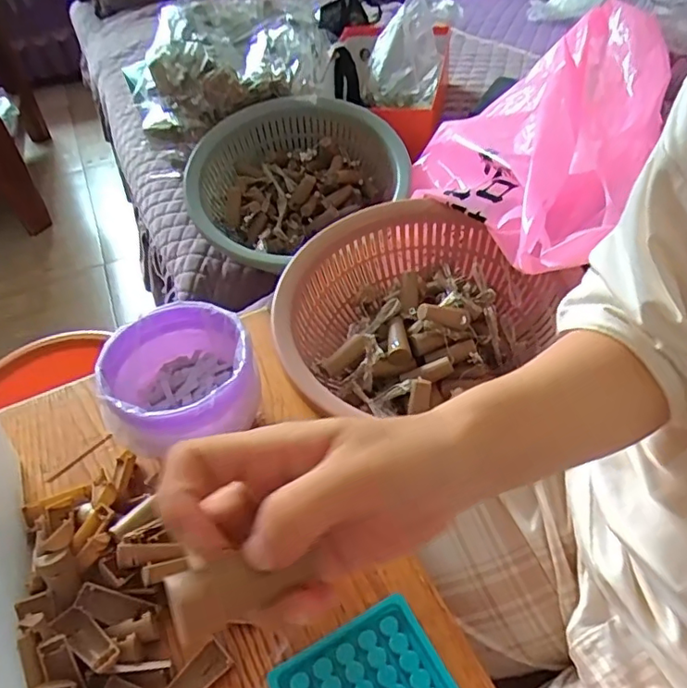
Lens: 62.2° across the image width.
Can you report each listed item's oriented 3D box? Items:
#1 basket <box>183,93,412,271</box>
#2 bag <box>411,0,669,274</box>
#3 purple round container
[{"bbox_3d":[-0.059,-0.216,0.785,0.292,0.110,0.271,-18,65,-7],"label":"basket"},{"bbox_3d":[0.195,-0.205,0.596,0.238,0.158,0.332,2,47,9],"label":"bag"},{"bbox_3d":[-0.121,0.029,0.432,0.107,0.062,0.105,-4,46,4],"label":"purple round container"}]

